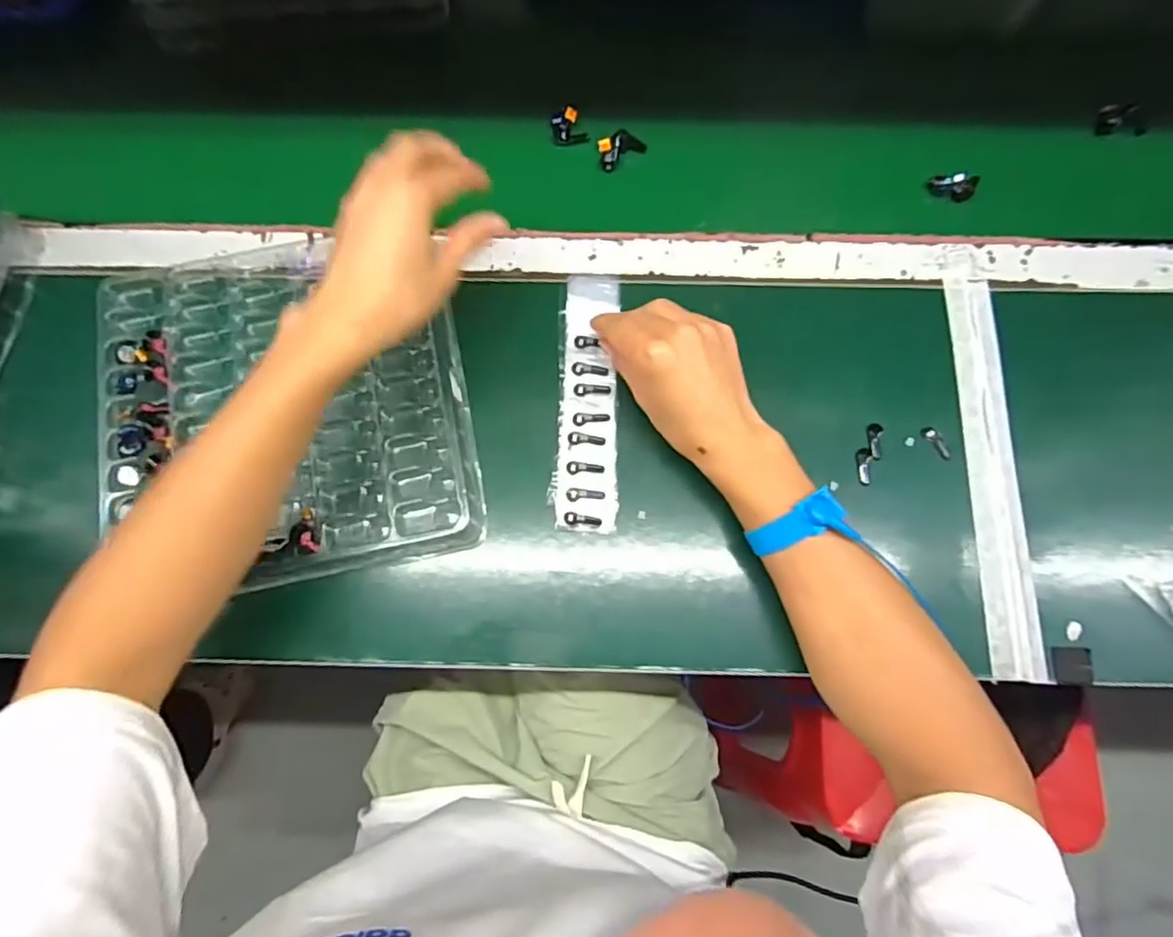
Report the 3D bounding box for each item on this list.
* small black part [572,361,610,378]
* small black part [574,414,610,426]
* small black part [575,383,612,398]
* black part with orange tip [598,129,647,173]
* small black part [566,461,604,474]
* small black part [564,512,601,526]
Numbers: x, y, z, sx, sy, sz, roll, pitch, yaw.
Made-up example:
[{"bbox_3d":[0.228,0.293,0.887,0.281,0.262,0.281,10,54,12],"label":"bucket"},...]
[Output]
[{"bbox_3d":[0.003,-0.075,0.480,0.028,0.004,0.011,5,76,2],"label":"small black part"},{"bbox_3d":[0.004,-0.037,0.471,0.027,0.004,0.009,-8,76,-1],"label":"small black part"},{"bbox_3d":[0.005,-0.060,0.476,0.027,0.004,0.012,-3,75,0],"label":"small black part"},{"bbox_3d":[0.029,-0.274,0.535,0.040,0.012,0.026,-28,77,-6],"label":"black part with orange tip"},{"bbox_3d":[-0.001,0.000,0.459,0.027,0.007,0.009,2,76,1],"label":"small black part"},{"bbox_3d":[-0.003,0.037,0.448,0.026,0.006,0.009,8,75,-10],"label":"small black part"}]

